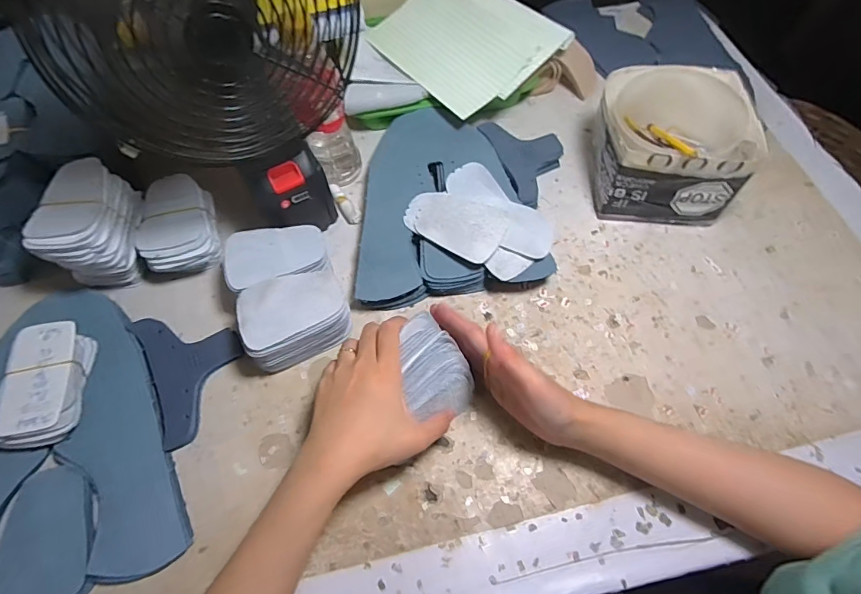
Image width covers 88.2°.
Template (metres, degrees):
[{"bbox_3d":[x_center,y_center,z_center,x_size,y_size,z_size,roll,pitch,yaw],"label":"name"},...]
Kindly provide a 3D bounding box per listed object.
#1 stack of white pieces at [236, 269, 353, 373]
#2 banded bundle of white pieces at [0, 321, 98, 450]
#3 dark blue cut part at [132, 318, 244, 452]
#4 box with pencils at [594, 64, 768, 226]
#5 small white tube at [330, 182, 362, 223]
[{"bbox_3d":[-0.124,0.023,0.423,0.094,0.061,0.072,-21,63,-9],"label":"stack of white pieces"},{"bbox_3d":[-0.351,0.077,0.403,0.062,0.031,0.106,-10,62,-3],"label":"banded bundle of white pieces"},{"bbox_3d":[-0.228,0.066,0.433,0.084,0.005,0.136,-24,65,-17],"label":"dark blue cut part"},{"bbox_3d":[0.252,-0.174,0.479,0.136,0.092,0.156,6,63,6],"label":"box with pencils"},{"bbox_3d":[-0.100,-0.110,0.521,0.019,0.009,0.064,-28,72,-10],"label":"small white tube"}]

